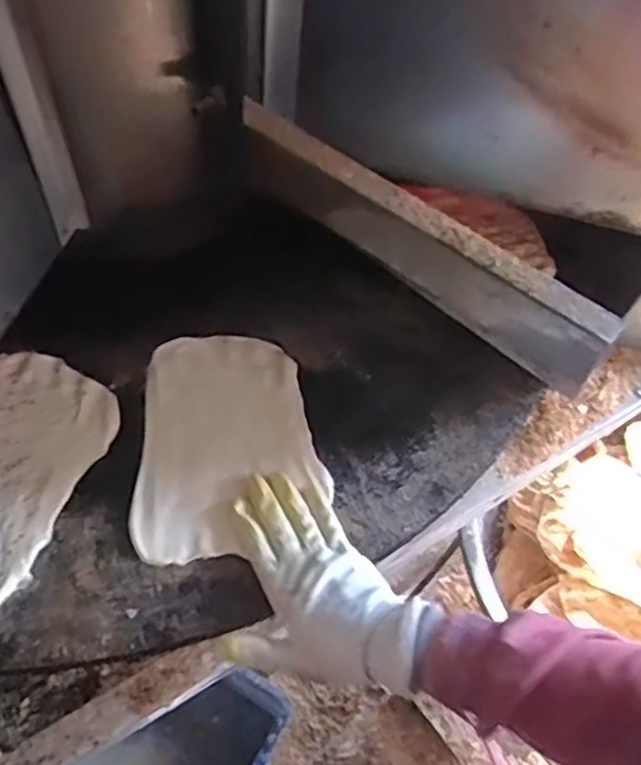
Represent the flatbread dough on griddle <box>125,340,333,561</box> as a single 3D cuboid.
[{"bbox_3d":[-0.080,0.047,0.579,0.154,0.005,0.207,-3,59,-10],"label":"flatbread dough on griddle"}]

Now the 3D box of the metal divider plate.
[{"bbox_3d":[0.069,-0.099,0.511,0.313,0.120,0.026,37,70,16],"label":"metal divider plate"}]

